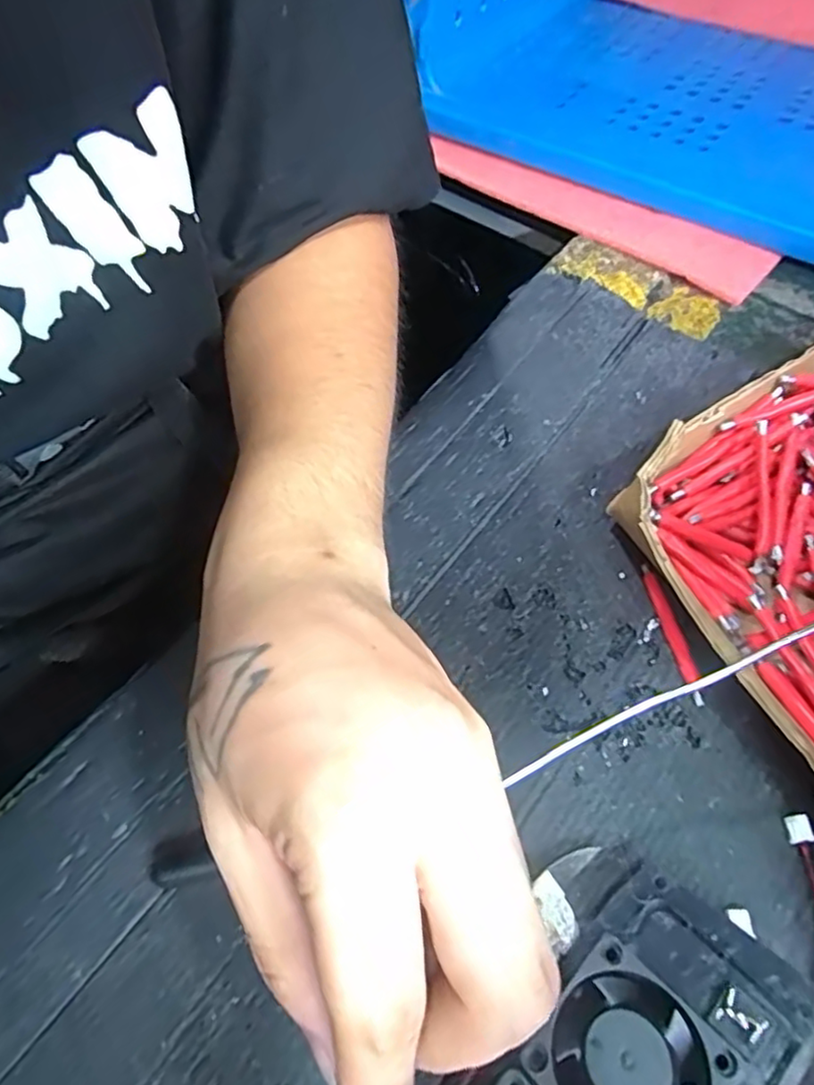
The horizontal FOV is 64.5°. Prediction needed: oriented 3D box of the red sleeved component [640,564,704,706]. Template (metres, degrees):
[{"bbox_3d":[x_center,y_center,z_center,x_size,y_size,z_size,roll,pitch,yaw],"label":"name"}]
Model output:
[{"bbox_3d":[0.103,0.034,0.251,0.005,0.005,0.057,-12,62,-3],"label":"red sleeved component"}]

